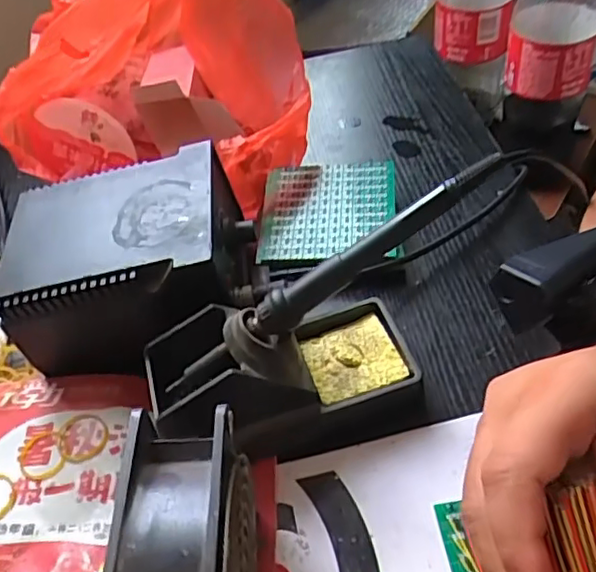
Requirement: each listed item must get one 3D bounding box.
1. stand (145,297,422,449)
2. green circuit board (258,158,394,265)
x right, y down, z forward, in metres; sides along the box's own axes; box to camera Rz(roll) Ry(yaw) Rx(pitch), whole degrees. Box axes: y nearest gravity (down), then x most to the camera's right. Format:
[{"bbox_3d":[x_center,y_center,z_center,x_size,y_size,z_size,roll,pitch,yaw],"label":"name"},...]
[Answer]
[{"bbox_3d":[0.004,0.044,0.358,0.126,0.078,0.073,-15,49,-4],"label":"stand"},{"bbox_3d":[0.023,-0.059,0.470,0.100,0.005,0.097,-3,52,10],"label":"green circuit board"}]

